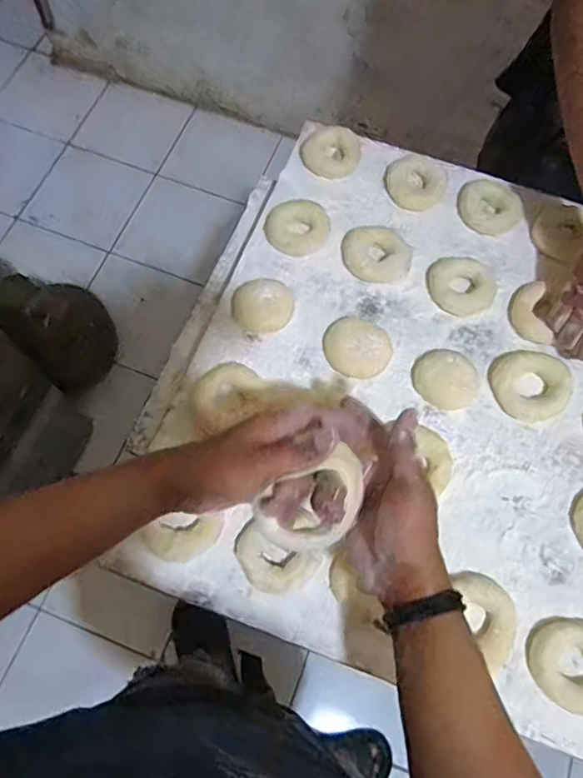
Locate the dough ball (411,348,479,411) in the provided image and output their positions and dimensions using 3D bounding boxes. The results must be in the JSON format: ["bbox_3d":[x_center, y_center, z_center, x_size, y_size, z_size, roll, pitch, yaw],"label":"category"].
[{"bbox_3d":[0.159,-0.010,0.578,0.066,0.021,0.057,39,73,13],"label":"dough ball"}]

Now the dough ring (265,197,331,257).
[{"bbox_3d":[0.008,-0.184,0.637,0.070,0.011,0.069,0,68,-1],"label":"dough ring"}]

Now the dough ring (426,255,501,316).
[{"bbox_3d":[0.188,-0.116,0.619,0.071,0.015,0.075,-28,71,-11],"label":"dough ring"}]

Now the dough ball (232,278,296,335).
[{"bbox_3d":[-0.030,-0.089,0.603,0.063,0.022,0.054,-17,70,-8],"label":"dough ball"}]

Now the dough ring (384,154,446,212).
[{"bbox_3d":[0.149,-0.245,0.664,0.068,0.016,0.064,0,68,-1],"label":"dough ring"}]

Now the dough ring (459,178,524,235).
[{"bbox_3d":[0.233,-0.214,0.657,0.072,0.017,0.059,30,71,10],"label":"dough ring"}]

